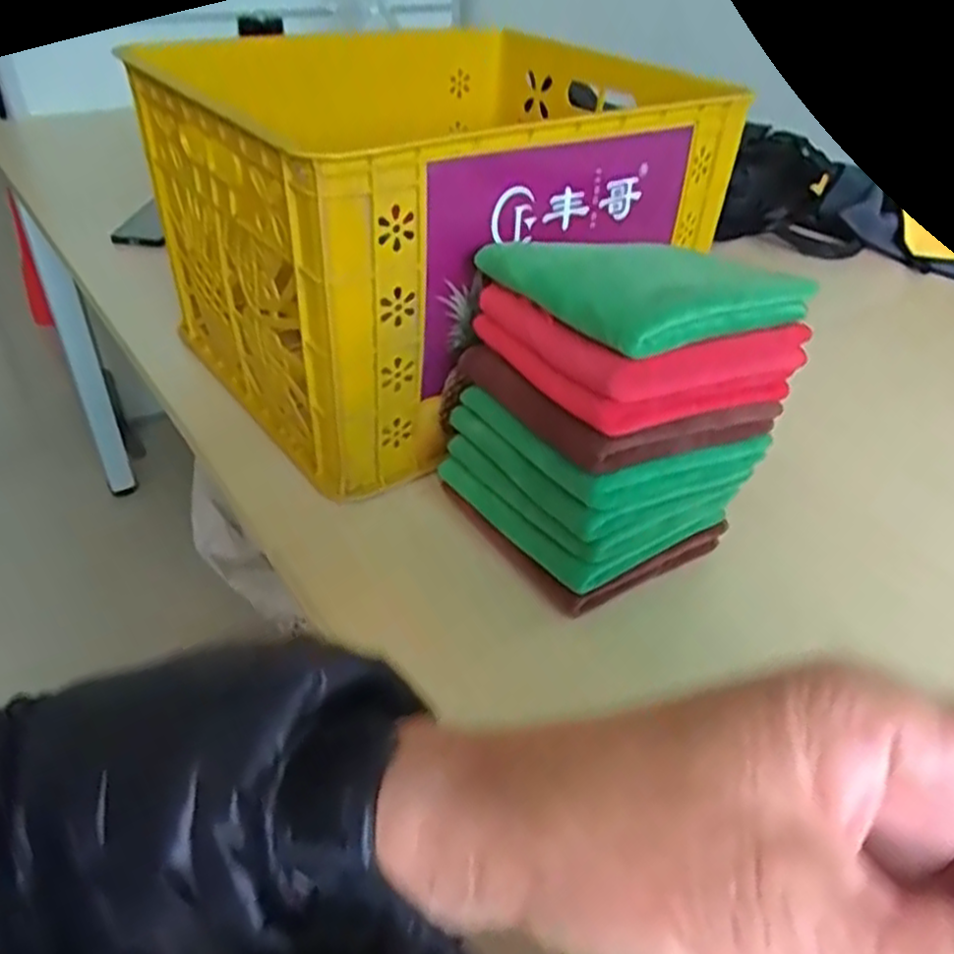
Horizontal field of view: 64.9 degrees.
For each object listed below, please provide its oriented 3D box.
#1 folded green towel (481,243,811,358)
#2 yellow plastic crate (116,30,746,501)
[{"bbox_3d":[0.110,-0.143,0.520,0.156,0.032,0.165,-20,43,-27],"label":"folded green towel"},{"bbox_3d":[-0.042,-0.297,0.835,0.507,0.277,0.486,-22,45,-29],"label":"yellow plastic crate"}]

